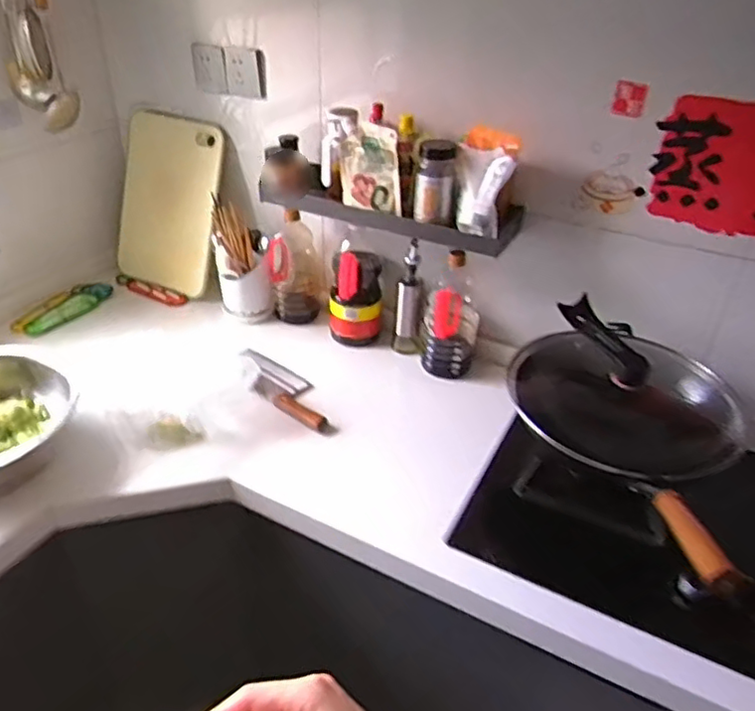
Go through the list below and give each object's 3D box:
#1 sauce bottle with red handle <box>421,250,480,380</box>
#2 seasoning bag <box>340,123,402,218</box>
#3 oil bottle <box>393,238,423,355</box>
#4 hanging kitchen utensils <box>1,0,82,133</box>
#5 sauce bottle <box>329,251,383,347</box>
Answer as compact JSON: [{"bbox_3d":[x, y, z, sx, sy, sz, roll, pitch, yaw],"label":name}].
[{"bbox_3d":[0.150,-0.080,1.234,0.109,0.259,0.077,7,34,7],"label":"sauce bottle with red handle"},{"bbox_3d":[-0.013,-0.339,1.136,0.125,0.148,0.025,27,41,31],"label":"seasoning bag"},{"bbox_3d":[0.064,-0.105,1.296,0.063,0.241,0.067,4,34,3],"label":"oil bottle"},{"bbox_3d":[-0.670,-0.616,1.225,0.115,0.333,0.067,-12,37,-20],"label":"hanging kitchen utensils"},{"bbox_3d":[-0.043,-0.109,1.333,0.116,0.197,0.100,2,34,-2],"label":"sauce bottle"}]

